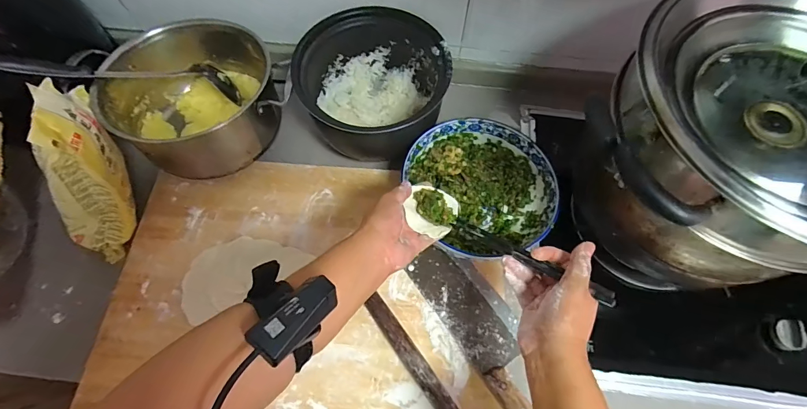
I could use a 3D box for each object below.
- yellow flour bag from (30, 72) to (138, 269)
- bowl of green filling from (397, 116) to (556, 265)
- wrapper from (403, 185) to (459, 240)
[{"bbox_3d":[-0.438,-0.031,0.539,0.090,0.254,0.119,16,37,5],"label":"yellow flour bag"},{"bbox_3d":[0.119,-0.026,0.584,0.201,0.070,0.221,0,67,-1],"label":"bowl of green filling"},{"bbox_3d":[0.036,0.005,0.476,0.063,0.030,0.060,0,67,-1],"label":"wrapper"}]

